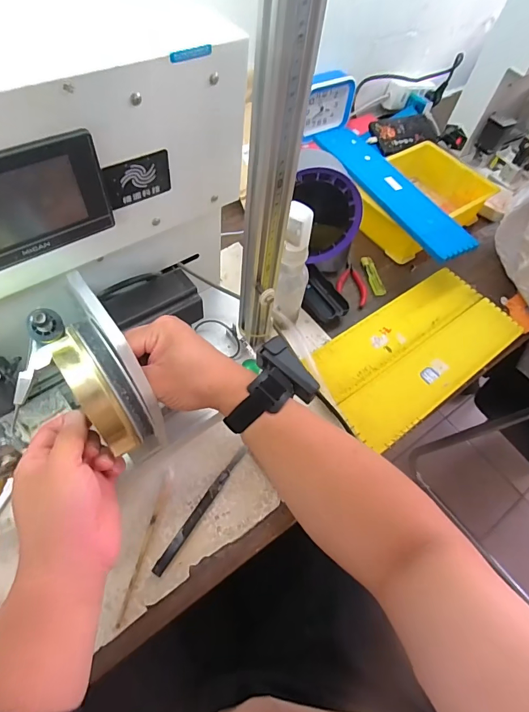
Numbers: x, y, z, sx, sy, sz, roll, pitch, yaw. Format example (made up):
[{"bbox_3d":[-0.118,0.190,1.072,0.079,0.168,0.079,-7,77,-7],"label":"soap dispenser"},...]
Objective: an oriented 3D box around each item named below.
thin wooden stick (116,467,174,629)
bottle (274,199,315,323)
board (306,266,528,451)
[{"bbox_3d":[-0.127,0.199,0.424,0.010,0.004,0.158,12,57,4],"label":"thin wooden stick"},{"bbox_3d":[0.038,-0.108,0.502,0.038,0.174,0.043,13,59,1],"label":"bottle"},{"bbox_3d":[0.227,-0.015,0.585,0.327,0.007,0.157,-32,68,-22],"label":"board"}]

